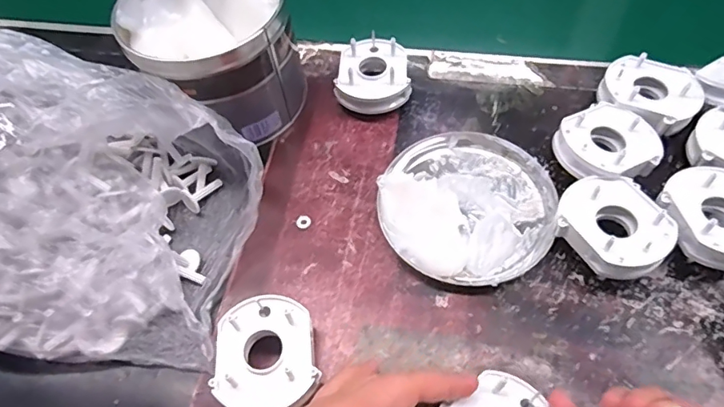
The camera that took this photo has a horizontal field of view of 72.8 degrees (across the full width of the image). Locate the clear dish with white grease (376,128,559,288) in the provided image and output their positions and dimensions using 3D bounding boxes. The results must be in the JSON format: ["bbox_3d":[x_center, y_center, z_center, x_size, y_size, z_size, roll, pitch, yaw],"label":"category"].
[{"bbox_3d":[0.076,-0.004,0.363,0.125,0.025,0.127,-2,58,3],"label":"clear dish with white grease"}]

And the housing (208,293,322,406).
[{"bbox_3d":[-0.060,0.097,0.309,0.060,0.026,0.072,-14,58,-5],"label":"housing"}]

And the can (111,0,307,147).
[{"bbox_3d":[-0.115,-0.125,0.408,0.124,0.100,0.120,-2,58,3],"label":"can"}]

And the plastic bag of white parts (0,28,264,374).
[{"bbox_3d":[-0.237,-0.015,0.325,0.306,0.140,0.188,10,59,10],"label":"plastic bag of white parts"}]

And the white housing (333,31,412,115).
[{"bbox_3d":[0.011,-0.110,0.428,0.062,0.036,0.066,2,58,5],"label":"white housing"}]

